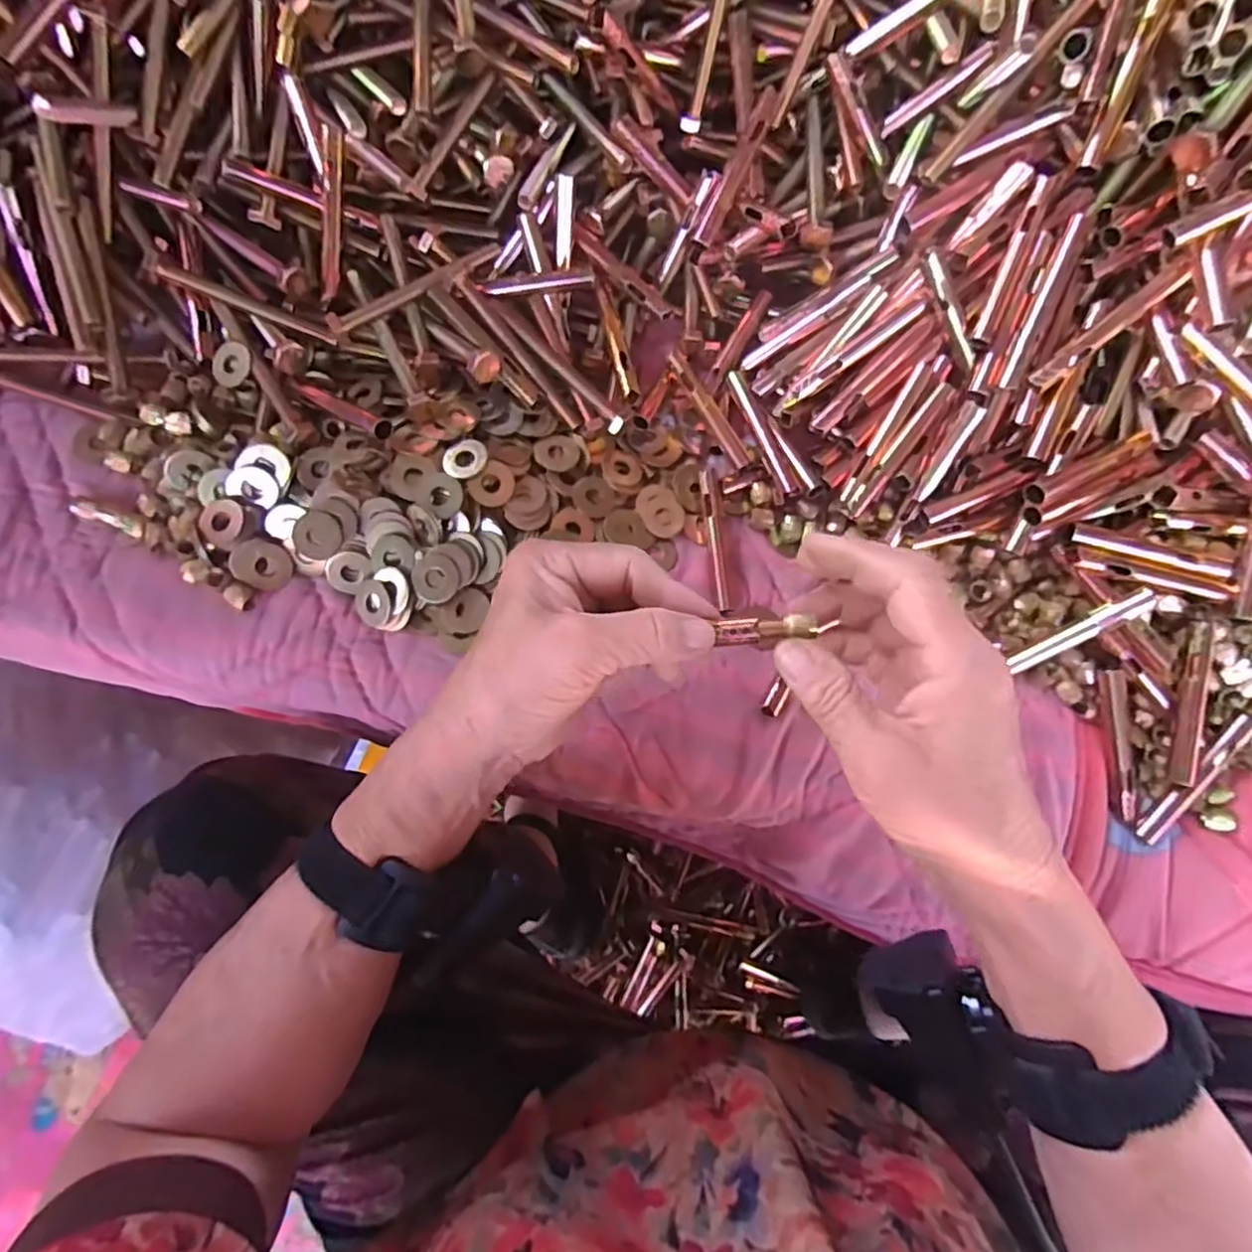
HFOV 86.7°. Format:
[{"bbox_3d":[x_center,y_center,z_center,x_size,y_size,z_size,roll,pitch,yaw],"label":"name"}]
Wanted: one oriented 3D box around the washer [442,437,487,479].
[{"bbox_3d":[-0.086,-0.091,0.358,0.021,0.004,0.026,24,77,4],"label":"washer"}]

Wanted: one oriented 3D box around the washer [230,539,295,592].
[{"bbox_3d":[-0.190,-0.032,0.347,0.029,0.004,0.025,16,87,-20],"label":"washer"}]

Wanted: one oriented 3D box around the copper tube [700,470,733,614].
[{"bbox_3d":[0.052,-0.048,0.377,0.009,0.010,0.082,-5,77,-3],"label":"copper tube"}]

